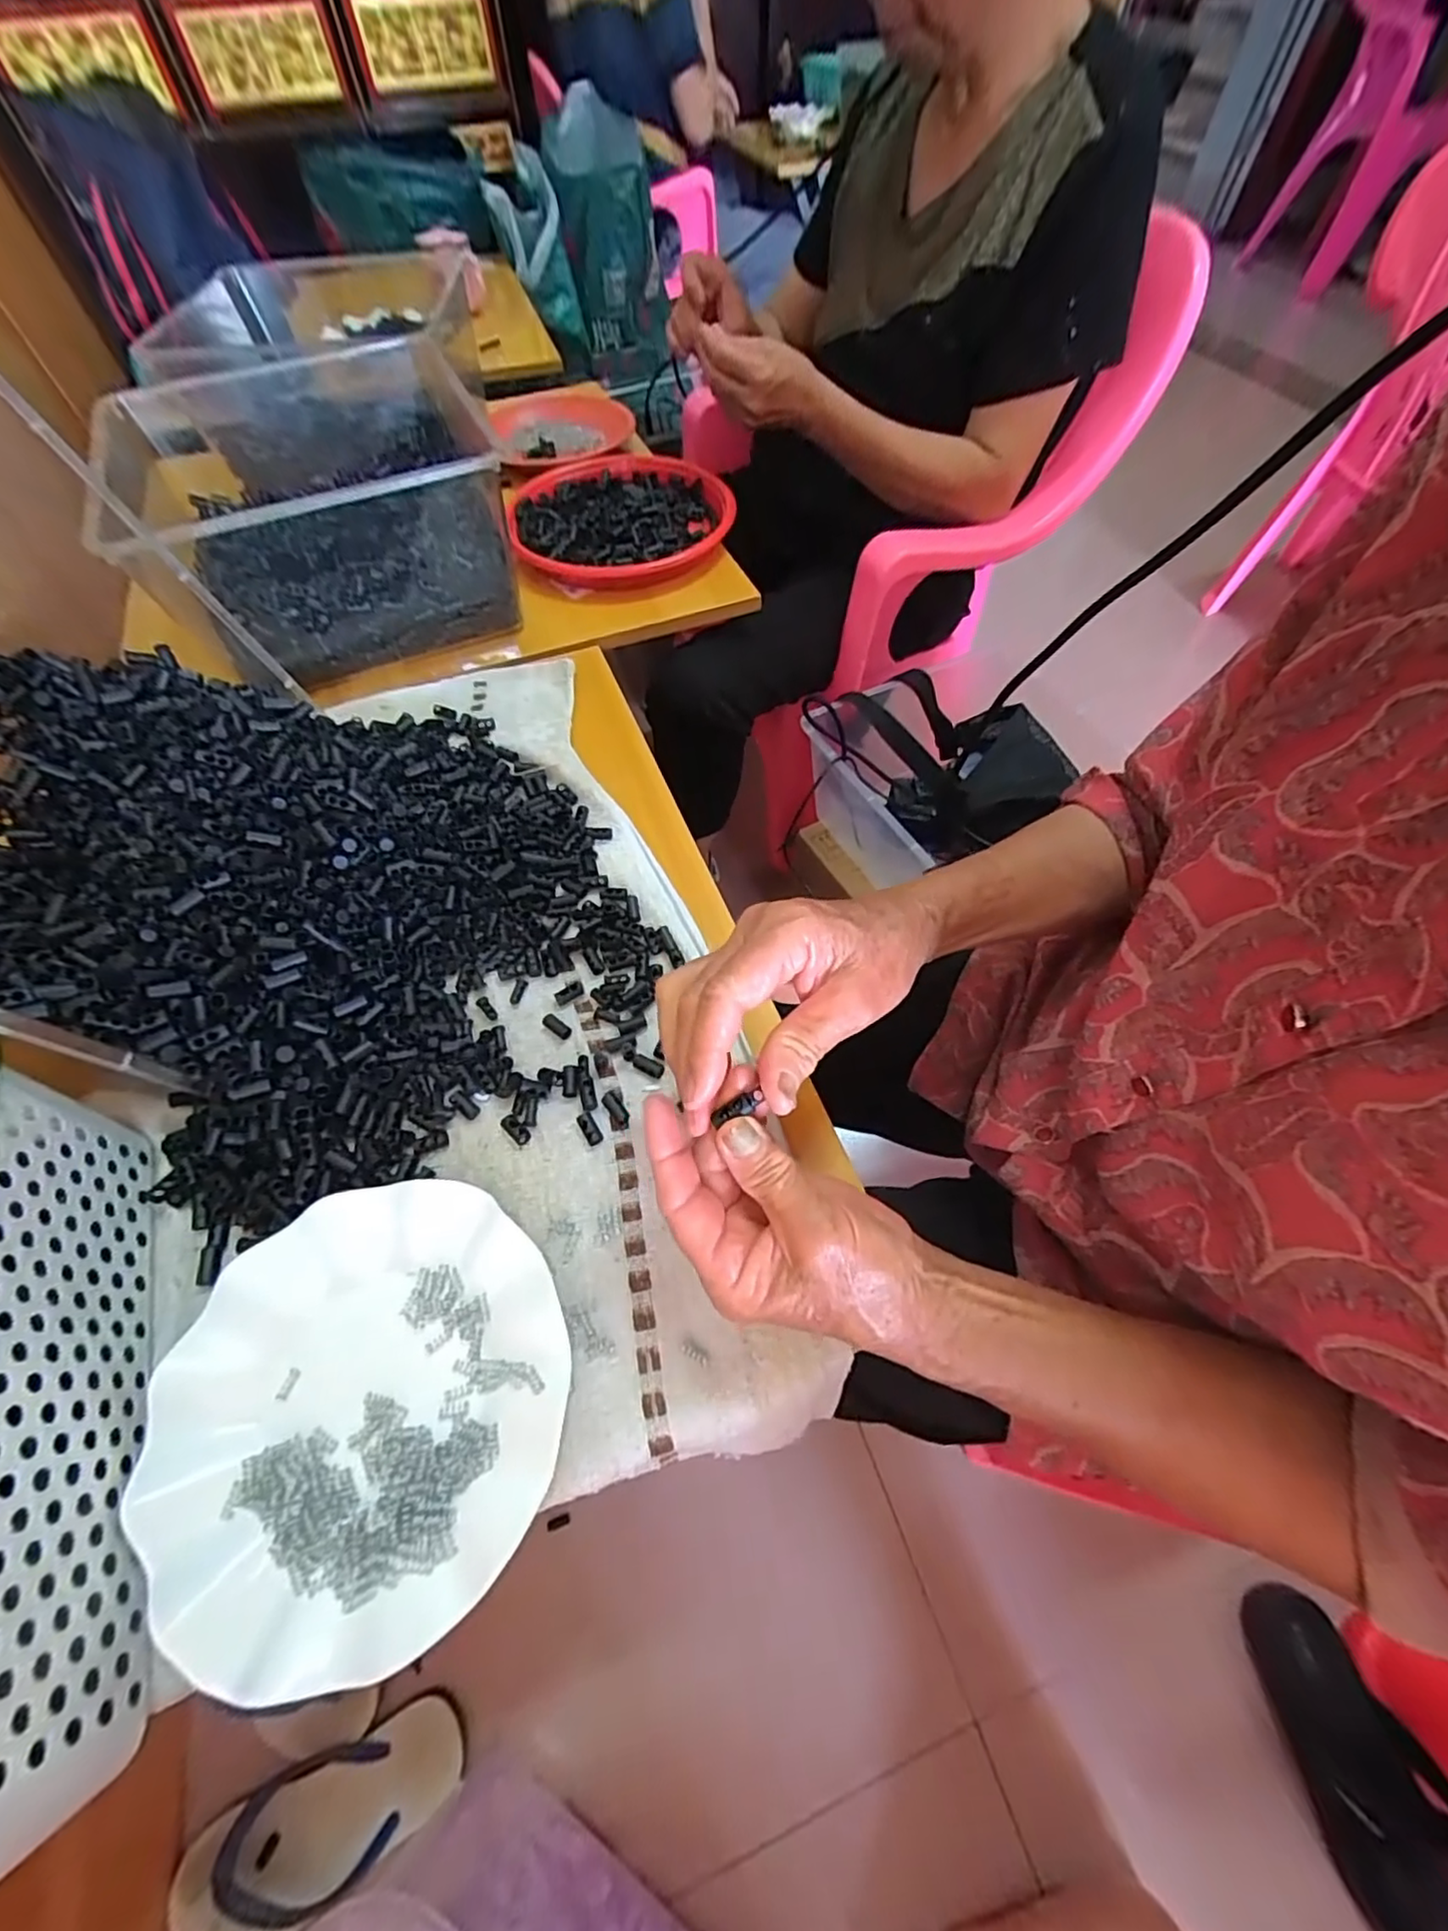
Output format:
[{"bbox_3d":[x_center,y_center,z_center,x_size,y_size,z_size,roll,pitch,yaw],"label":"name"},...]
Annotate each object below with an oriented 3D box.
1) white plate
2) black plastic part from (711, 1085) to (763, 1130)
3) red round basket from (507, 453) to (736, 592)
[{"bbox_3d":[-0.165,0.200,0.297,0.179,0.020,0.176,0,59,-1],"label":"white plate"},{"bbox_3d":[0.006,0.060,0.272,0.022,0.004,0.009,-27,62,4],"label":"black plastic part"},{"bbox_3d":[-0.119,-0.502,0.707,0.227,0.040,0.261,-16,60,-8],"label":"red round basket"}]

